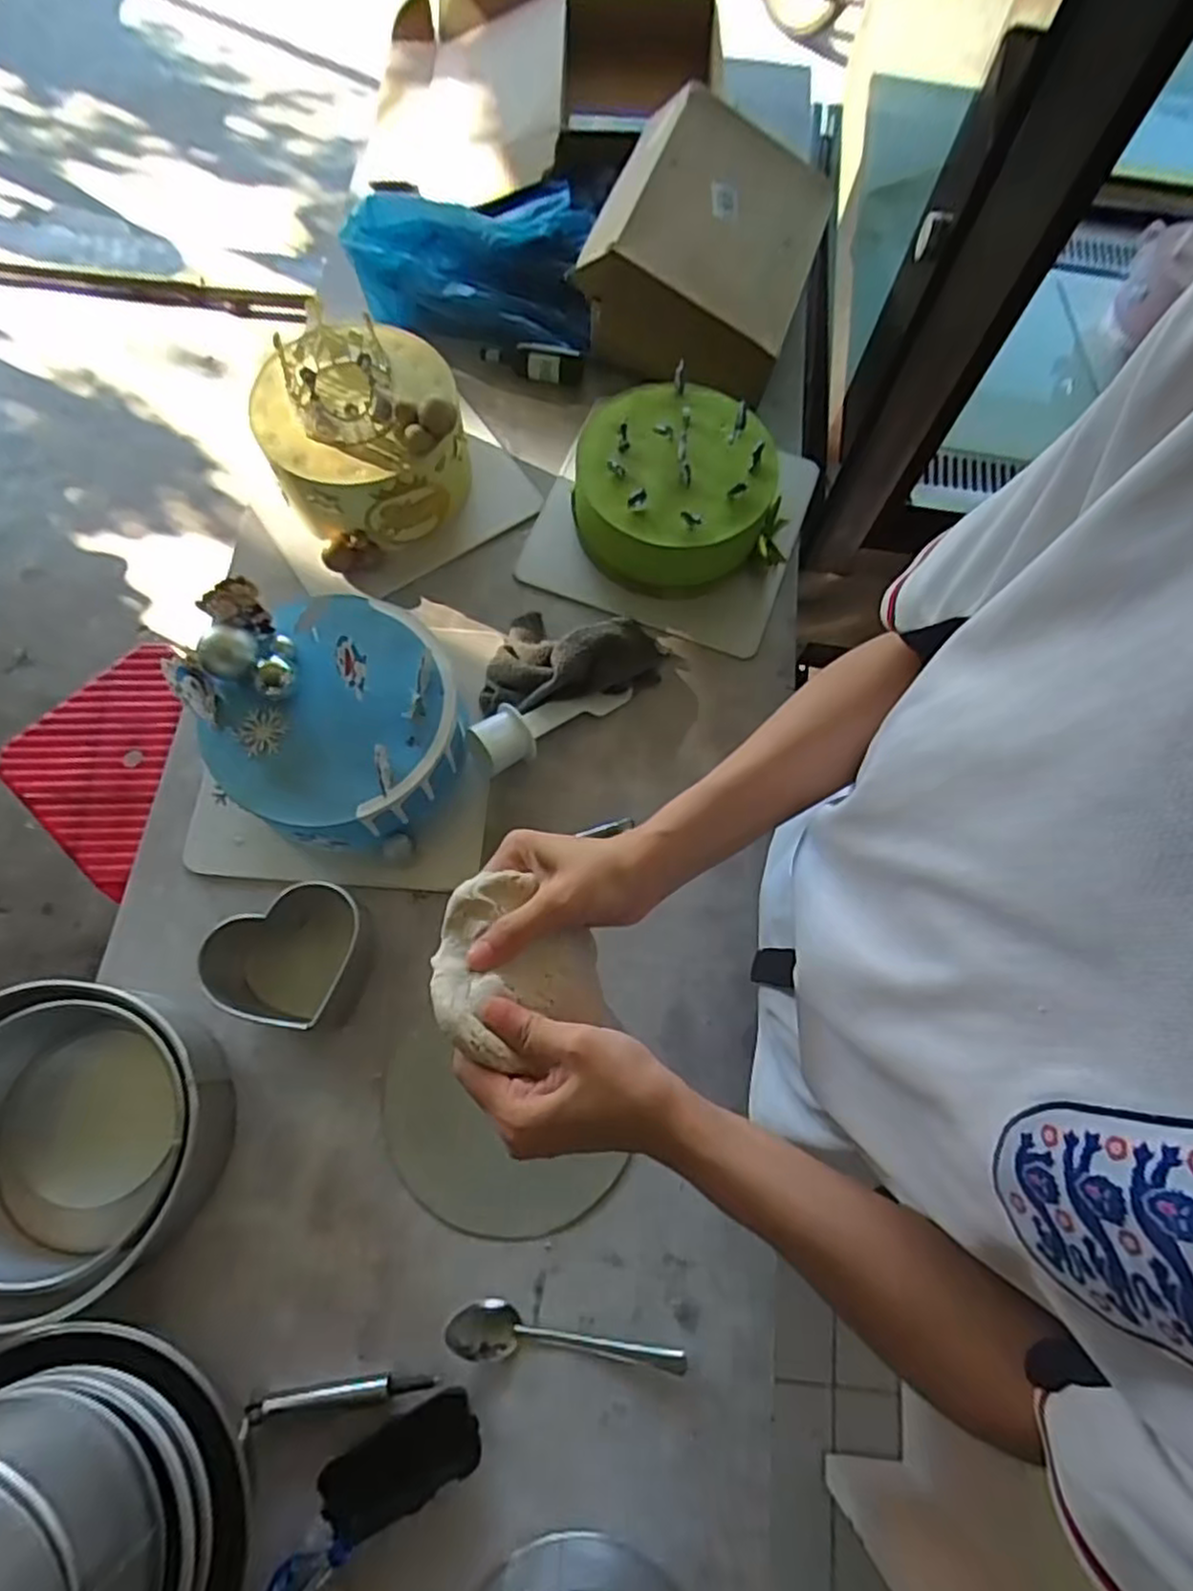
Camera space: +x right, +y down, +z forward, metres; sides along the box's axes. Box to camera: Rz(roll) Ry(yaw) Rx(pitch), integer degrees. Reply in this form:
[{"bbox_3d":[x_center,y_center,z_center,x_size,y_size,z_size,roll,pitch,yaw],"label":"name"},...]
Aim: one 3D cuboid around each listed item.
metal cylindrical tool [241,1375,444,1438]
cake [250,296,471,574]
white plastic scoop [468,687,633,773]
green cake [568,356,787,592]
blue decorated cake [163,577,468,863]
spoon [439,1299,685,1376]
[{"bbox_3d":[-0.186,0.437,0.532,0.136,0.012,0.017,-9,70,-6],"label":"metal cylindrical tool"},{"bbox_3d":[-0.232,-0.363,0.737,0.188,0.149,0.174,1,72,-2],"label":"cake"},{"bbox_3d":[-0.043,-0.074,0.696,0.163,0.035,0.044,-24,72,-25],"label":"white plastic scoop"},{"bbox_3d":[0.081,-0.311,0.753,0.192,0.109,0.188,-22,74,-9],"label":"green cake"},{"bbox_3d":[-0.228,-0.065,0.647,0.206,0.131,0.213,1,69,-2],"label":"blue decorated cake"},{"bbox_3d":[-0.021,0.410,0.540,0.176,0.026,0.037,11,69,2],"label":"spoon"}]

